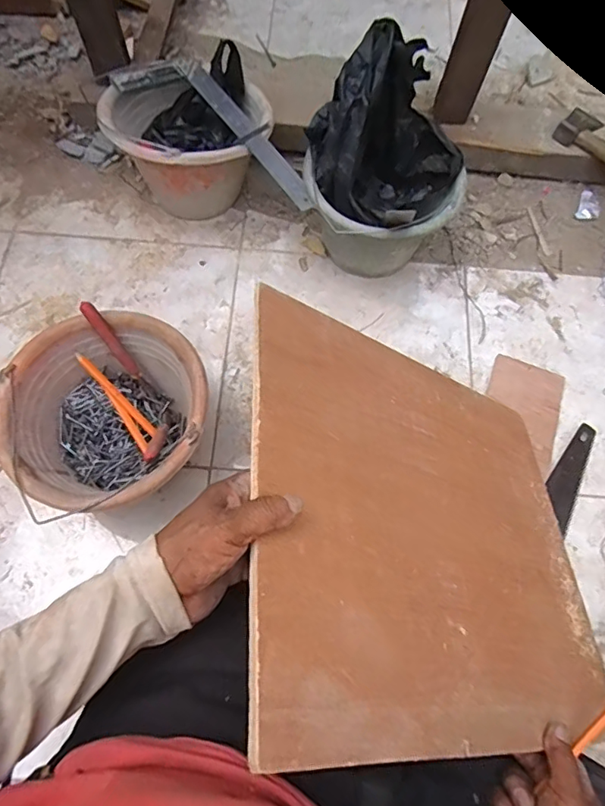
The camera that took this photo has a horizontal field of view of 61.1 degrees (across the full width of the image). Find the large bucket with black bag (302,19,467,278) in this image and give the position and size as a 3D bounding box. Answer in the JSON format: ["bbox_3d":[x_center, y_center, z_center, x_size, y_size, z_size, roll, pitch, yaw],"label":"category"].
[{"bbox_3d":[0.120,-0.331,0.775,0.234,0.292,0.211,9,70,2],"label":"large bucket with black bag"}]

